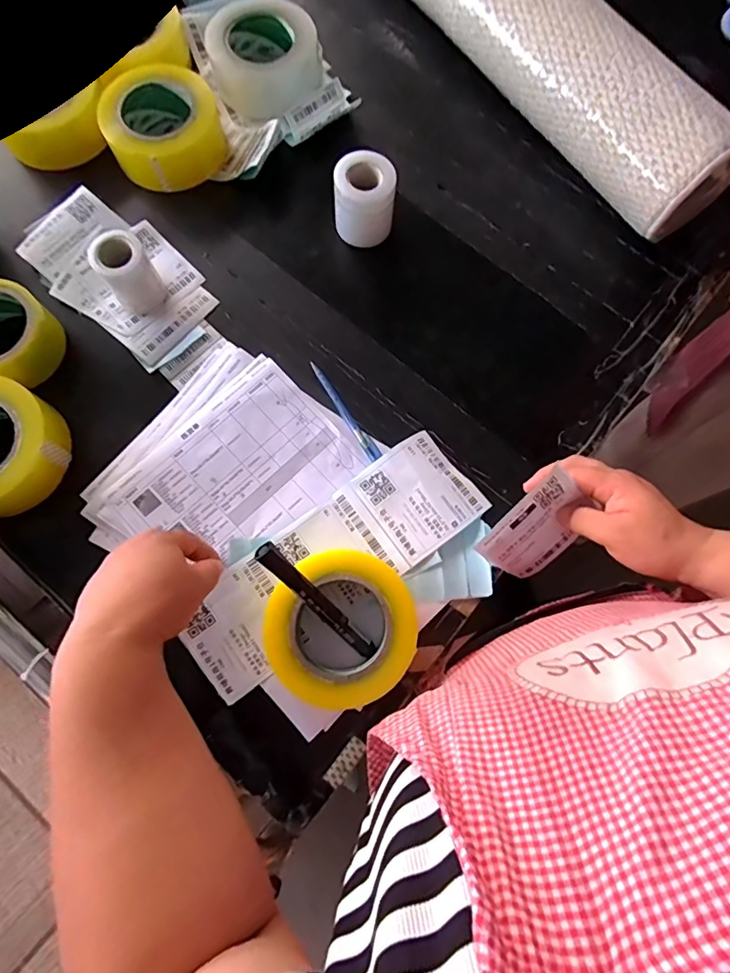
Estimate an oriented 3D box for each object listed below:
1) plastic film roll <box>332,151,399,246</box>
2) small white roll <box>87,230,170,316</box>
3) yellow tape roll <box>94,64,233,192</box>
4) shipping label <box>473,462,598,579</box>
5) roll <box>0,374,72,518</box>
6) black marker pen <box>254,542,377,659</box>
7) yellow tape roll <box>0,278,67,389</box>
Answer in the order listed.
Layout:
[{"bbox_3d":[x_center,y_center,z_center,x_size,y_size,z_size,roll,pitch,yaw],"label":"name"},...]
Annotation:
[{"bbox_3d":[0.000,-0.299,0.517,0.060,0.071,0.056,0,76,-1],"label":"plastic film roll"},{"bbox_3d":[-0.233,-0.210,0.490,0.049,0.066,0.049,0,76,-1],"label":"small white roll"},{"bbox_3d":[-0.224,-0.399,0.547,0.121,0.051,0.121,0,76,-1],"label":"yellow tape roll"},{"bbox_3d":[0.157,0.041,0.442,0.095,0.087,0.008,-46,38,13],"label":"shipping label"},{"bbox_3d":[-0.339,-0.035,0.447,0.104,0.066,0.122,24,77,5],"label":"roll"},{"bbox_3d":[-0.038,0.094,0.400,0.017,0.010,0.135,-45,113,-11],"label":"black marker pen"},{"bbox_3d":[-0.356,-0.146,0.479,0.097,0.054,0.094,0,76,-1],"label":"yellow tape roll"}]

